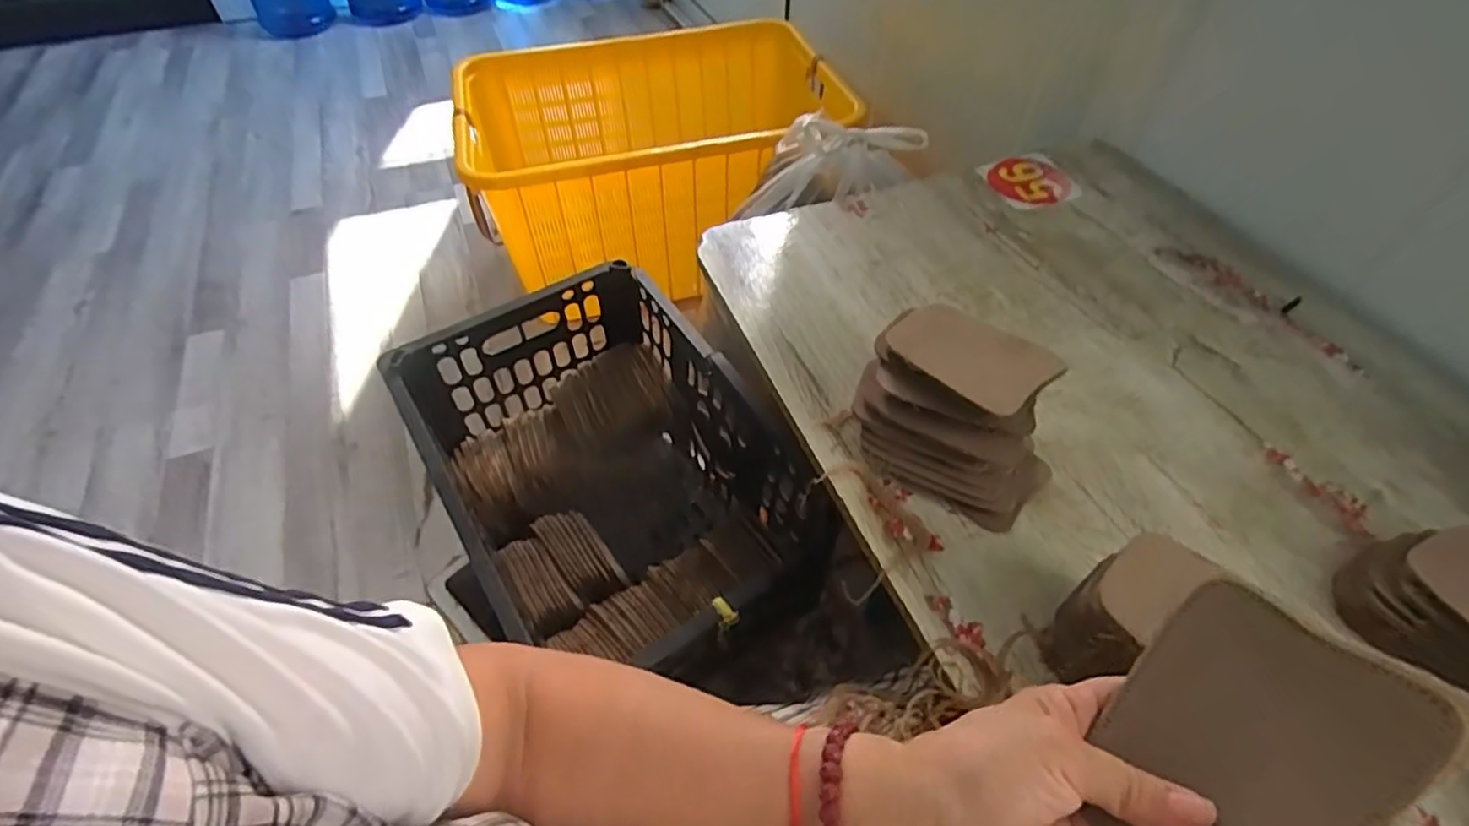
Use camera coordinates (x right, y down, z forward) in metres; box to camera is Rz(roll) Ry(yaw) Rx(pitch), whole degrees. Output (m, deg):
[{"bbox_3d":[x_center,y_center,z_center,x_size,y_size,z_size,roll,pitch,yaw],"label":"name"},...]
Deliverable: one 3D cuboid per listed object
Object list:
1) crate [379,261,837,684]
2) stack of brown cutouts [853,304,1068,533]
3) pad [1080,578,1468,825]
[{"bbox_3d":[-0.142,0.097,0.789,0.320,0.258,0.452,-28,55,-20],"label":"crate"},{"bbox_3d":[0.175,0.000,0.526,0.154,0.112,0.097,30,55,21],"label":"stack of brown cutouts"},{"bbox_3d":[0.194,0.128,0.259,0.118,0.004,0.087,-51,33,7],"label":"pad"}]

